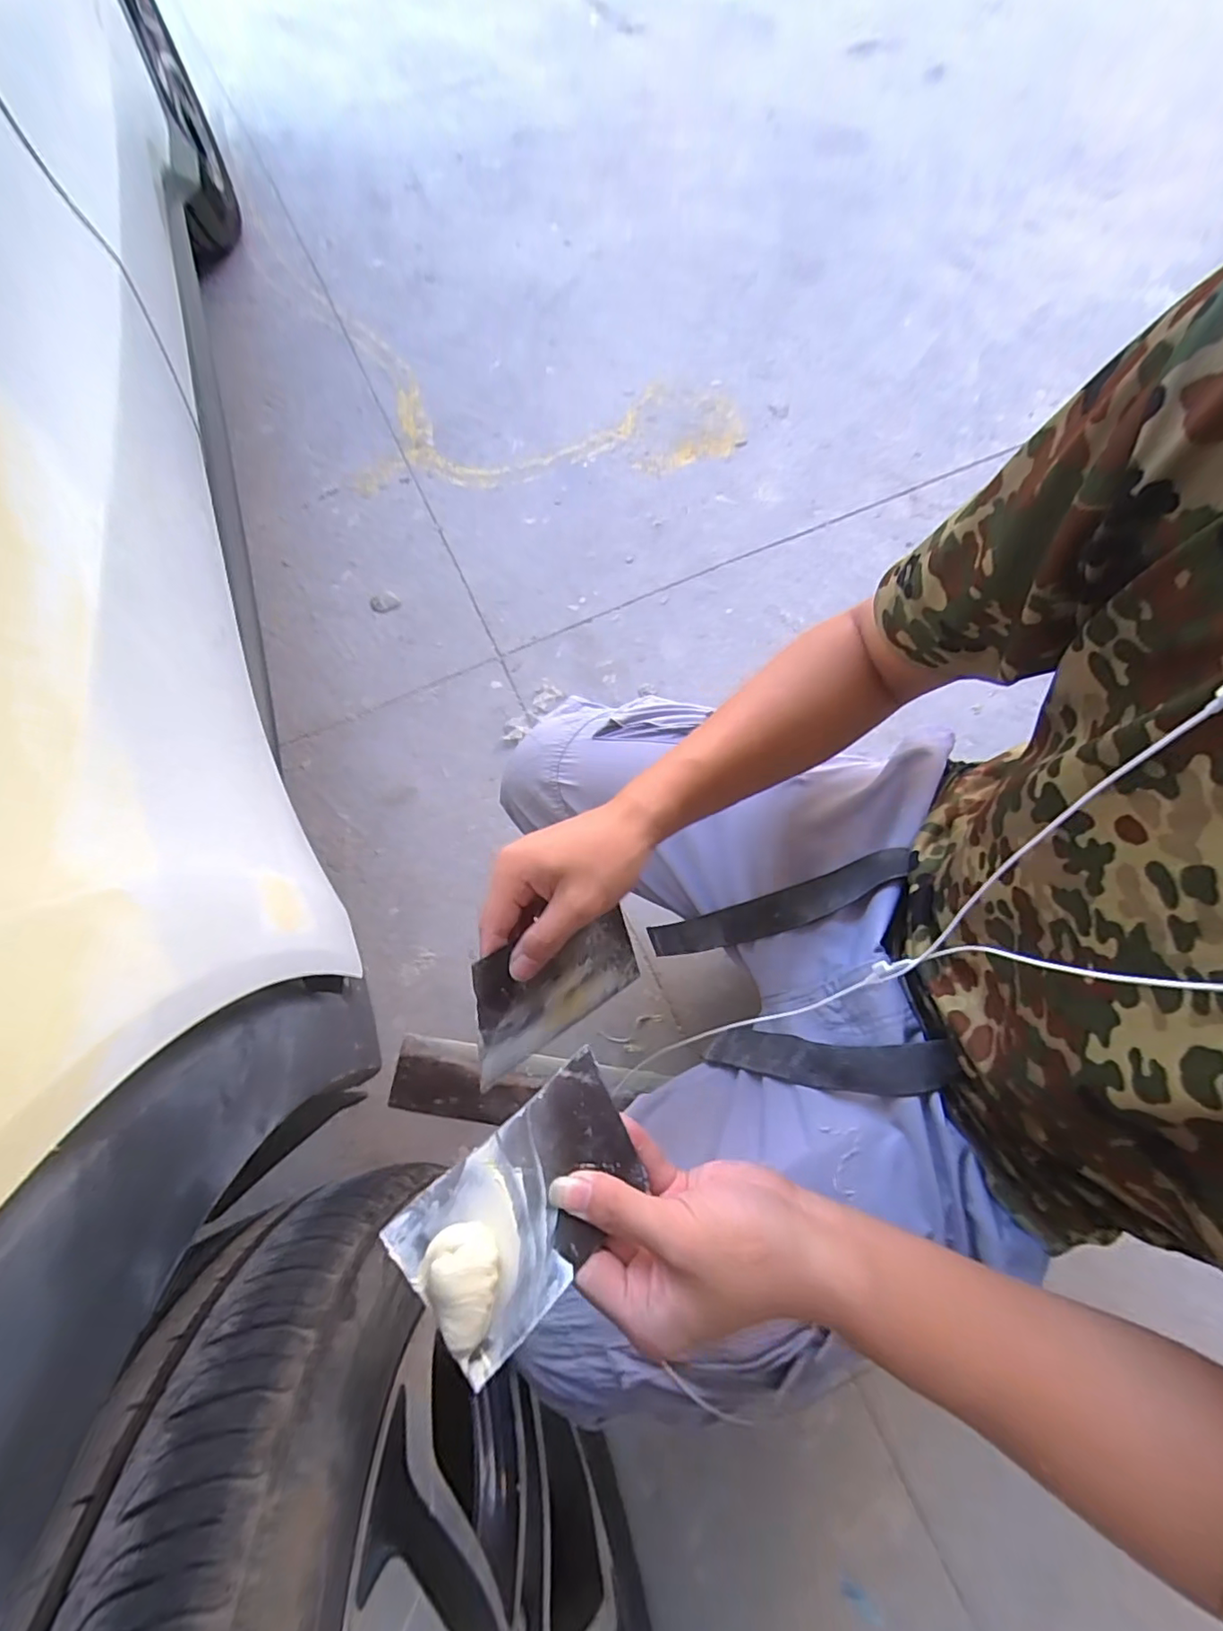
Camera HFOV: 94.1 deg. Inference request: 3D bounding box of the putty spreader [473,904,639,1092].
[{"bbox_3d":[-0.036,0.106,0.375,0.130,0.007,0.069,-24,101,-38],"label":"putty spreader"}]

